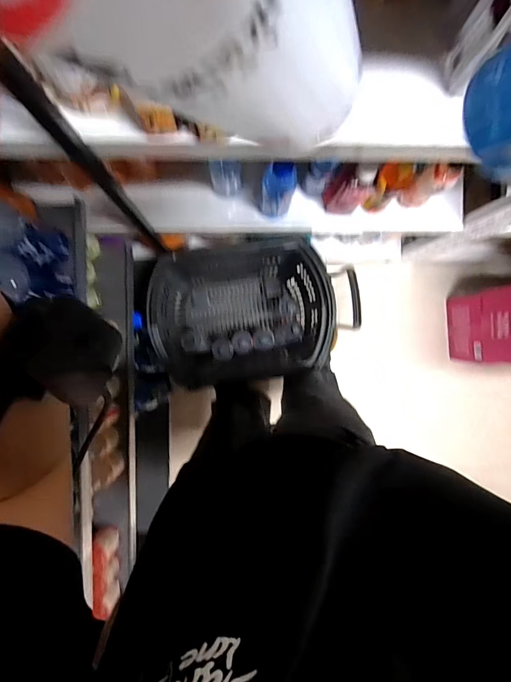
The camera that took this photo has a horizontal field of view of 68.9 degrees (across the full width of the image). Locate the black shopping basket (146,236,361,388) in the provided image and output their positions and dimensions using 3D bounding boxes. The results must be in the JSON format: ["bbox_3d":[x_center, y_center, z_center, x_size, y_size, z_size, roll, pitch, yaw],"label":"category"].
[{"bbox_3d":[-0.012,-0.089,1.156,0.547,0.365,0.378,-9,92,-2],"label":"black shopping basket"}]

